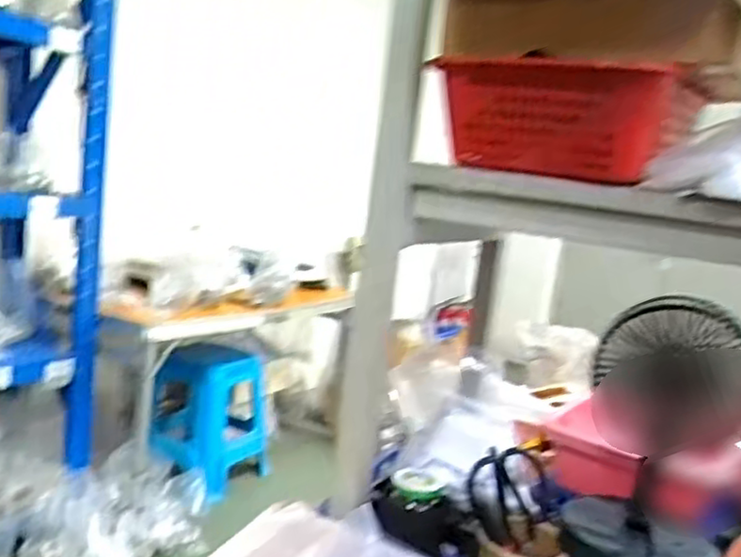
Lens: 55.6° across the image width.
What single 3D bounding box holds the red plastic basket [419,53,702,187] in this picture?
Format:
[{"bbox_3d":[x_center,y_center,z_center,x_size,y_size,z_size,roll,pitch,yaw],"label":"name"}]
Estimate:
[{"bbox_3d":[0.178,-0.144,0.644,0.207,0.095,0.129,13,9,38],"label":"red plastic basket"}]

